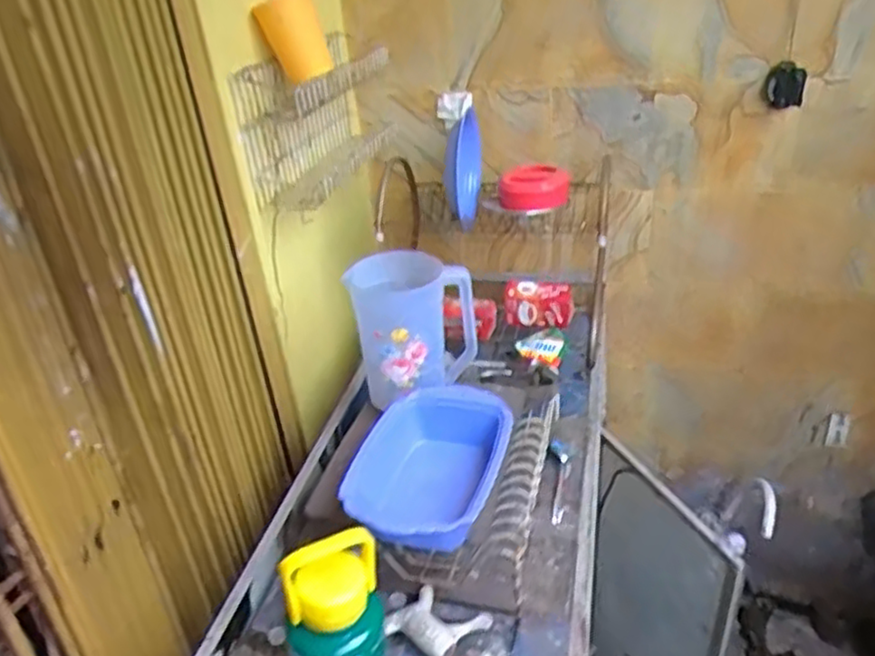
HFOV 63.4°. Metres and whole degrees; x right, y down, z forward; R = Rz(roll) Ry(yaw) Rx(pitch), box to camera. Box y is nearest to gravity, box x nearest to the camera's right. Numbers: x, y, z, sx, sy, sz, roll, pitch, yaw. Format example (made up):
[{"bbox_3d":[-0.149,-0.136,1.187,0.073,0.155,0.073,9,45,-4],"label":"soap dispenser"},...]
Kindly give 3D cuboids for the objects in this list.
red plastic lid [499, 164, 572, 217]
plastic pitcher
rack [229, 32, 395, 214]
[{"bbox_3d":[0.171,-0.241,1.235,0.117,0.057,0.092,5,32,20],"label":"red plastic lid"},{"bbox_3d":[-0.038,-0.006,1.032,0.158,0.196,0.112,-20,32,-21],"label":"plastic pitcher"},{"bbox_3d":[-0.187,-0.363,1.224,0.116,0.218,0.448,2,31,15],"label":"rack"}]

